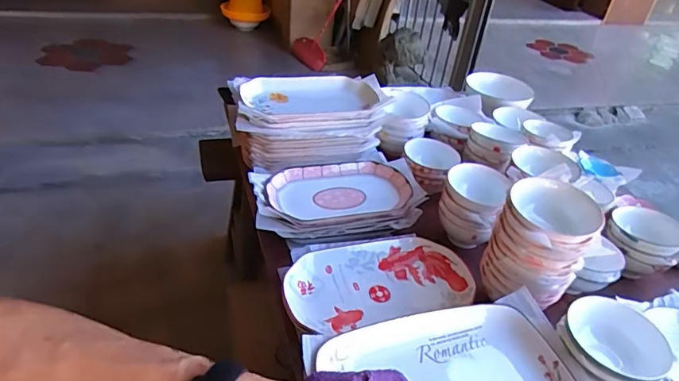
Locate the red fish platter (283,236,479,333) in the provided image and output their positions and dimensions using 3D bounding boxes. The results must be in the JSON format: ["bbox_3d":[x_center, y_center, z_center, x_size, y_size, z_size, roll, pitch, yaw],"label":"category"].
[{"bbox_3d":[0.065,0.153,0.772,0.304,0.038,0.152,-5,37,-16],"label":"red fish platter"}]

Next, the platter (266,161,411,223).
[{"bbox_3d":[0.002,0.002,0.897,0.271,0.034,0.160,-7,38,-18],"label":"platter"}]

